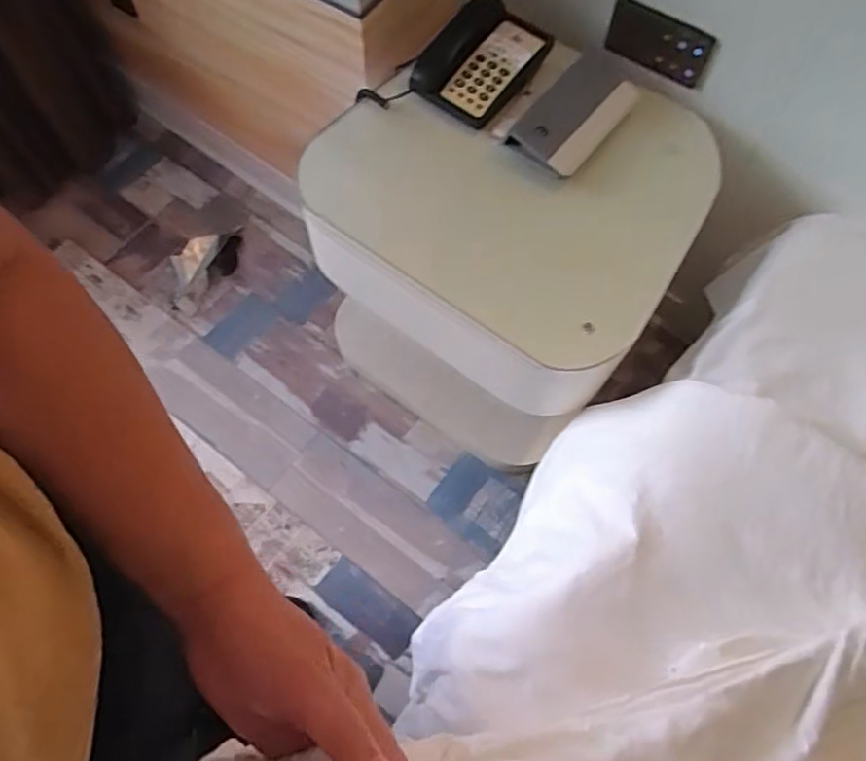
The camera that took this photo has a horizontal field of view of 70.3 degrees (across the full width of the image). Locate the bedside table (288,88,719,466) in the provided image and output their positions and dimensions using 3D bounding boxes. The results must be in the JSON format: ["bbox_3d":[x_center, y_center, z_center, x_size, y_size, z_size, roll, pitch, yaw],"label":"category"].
[{"bbox_3d":[0.110,-0.223,1.228,0.640,0.600,0.530,34,68,14],"label":"bedside table"}]

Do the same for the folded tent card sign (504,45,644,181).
[{"bbox_3d":[0.237,-0.443,1.008,0.129,0.041,0.244,34,68,13],"label":"folded tent card sign"}]

